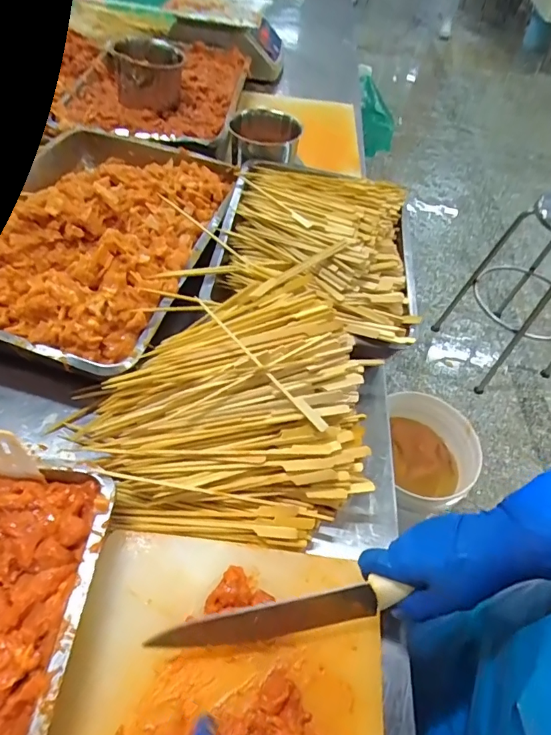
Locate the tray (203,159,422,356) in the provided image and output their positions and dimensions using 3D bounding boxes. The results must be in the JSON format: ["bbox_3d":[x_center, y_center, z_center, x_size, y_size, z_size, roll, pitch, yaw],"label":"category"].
[{"bbox_3d":[0.061,-0.198,0.662,0.281,0.064,0.382,9,53,1],"label":"tray"}]

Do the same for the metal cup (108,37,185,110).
[{"bbox_3d":[-0.262,-0.612,0.921,0.127,0.100,0.127,1,53,-5],"label":"metal cup"}]

